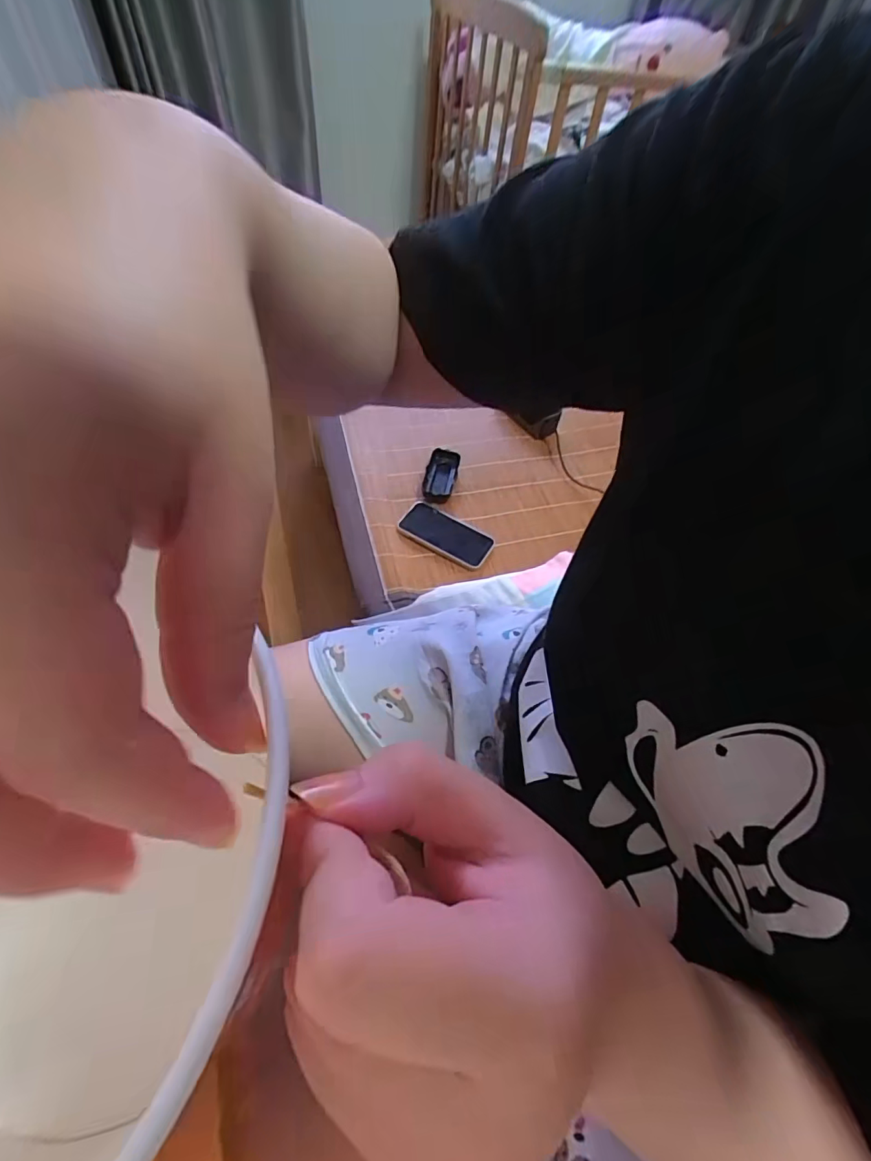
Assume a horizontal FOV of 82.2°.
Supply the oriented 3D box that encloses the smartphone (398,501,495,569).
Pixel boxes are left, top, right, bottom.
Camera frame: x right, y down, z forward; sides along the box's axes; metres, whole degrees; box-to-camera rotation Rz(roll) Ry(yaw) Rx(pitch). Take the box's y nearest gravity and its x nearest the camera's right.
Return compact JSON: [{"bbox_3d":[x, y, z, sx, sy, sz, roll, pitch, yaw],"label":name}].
[{"bbox_3d":[0.018,-0.077,0.805,0.149,0.010,0.074,25,55,13],"label":"smartphone"}]

